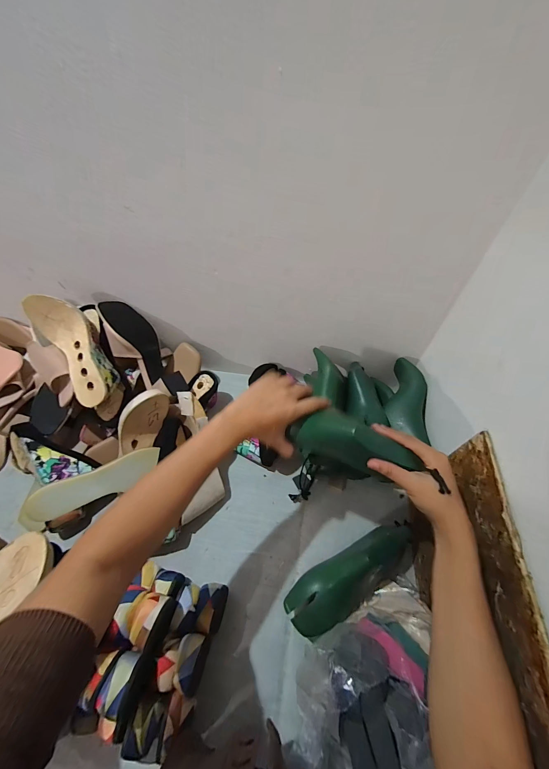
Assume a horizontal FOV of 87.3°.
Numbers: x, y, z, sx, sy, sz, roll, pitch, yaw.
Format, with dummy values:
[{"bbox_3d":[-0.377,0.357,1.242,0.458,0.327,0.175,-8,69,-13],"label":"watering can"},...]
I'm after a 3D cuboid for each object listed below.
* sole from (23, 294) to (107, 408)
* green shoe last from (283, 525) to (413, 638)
[{"bbox_3d":[-0.374,-0.067,0.534,0.080,0.045,0.218,-29,85,-18],"label":"sole"},{"bbox_3d":[0.132,0.307,0.463,0.233,0.093,0.077,-25,58,-16],"label":"green shoe last"}]

